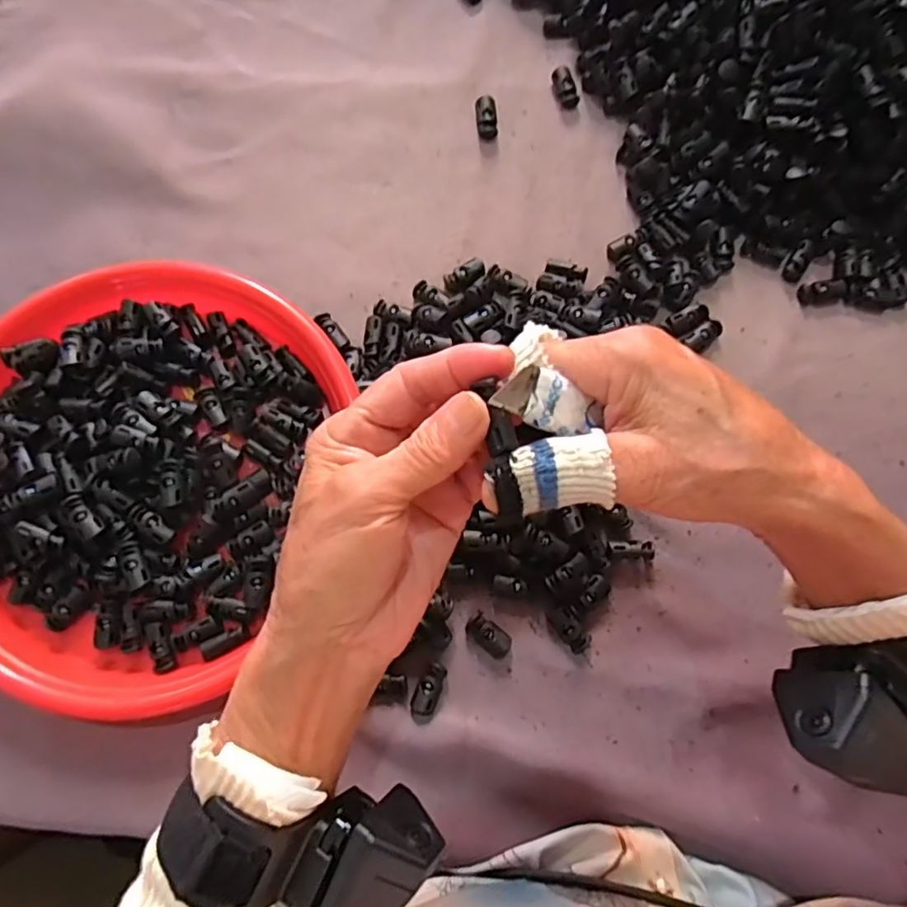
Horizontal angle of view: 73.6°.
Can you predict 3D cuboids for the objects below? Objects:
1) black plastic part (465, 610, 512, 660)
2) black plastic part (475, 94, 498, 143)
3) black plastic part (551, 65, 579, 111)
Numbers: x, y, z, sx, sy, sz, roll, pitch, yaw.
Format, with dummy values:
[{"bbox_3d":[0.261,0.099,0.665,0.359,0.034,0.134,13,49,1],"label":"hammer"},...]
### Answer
[{"bbox_3d":[0.021,0.106,0.353,0.028,0.008,0.016,39,81,7],"label":"black plastic part"},{"bbox_3d":[0.023,-0.234,0.419,0.014,0.007,0.034,-5,79,-2],"label":"black plastic part"},{"bbox_3d":[0.079,-0.258,0.426,0.015,0.008,0.030,-20,93,-4],"label":"black plastic part"}]

